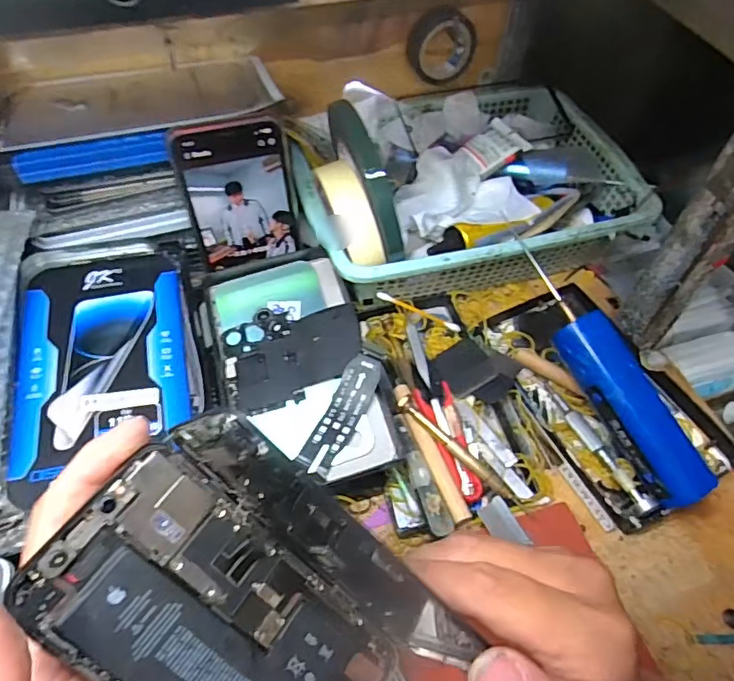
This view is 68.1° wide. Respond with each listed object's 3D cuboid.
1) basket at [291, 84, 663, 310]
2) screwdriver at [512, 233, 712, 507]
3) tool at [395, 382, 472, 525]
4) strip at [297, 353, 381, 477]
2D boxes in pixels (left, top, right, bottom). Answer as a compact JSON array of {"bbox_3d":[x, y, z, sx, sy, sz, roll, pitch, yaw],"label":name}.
[{"bbox_3d":[0.079,-0.131,0.459,0.276,0.082,0.198,-13,58,-13],"label":"basket"},{"bbox_3d":[0.160,0.017,0.364,0.036,0.032,0.190,-23,74,-19],"label":"screwdriver"},{"bbox_3d":[0.041,0.072,0.358,0.014,0.009,0.099,-17,59,-16],"label":"tool"},{"bbox_3d":[-0.016,0.047,0.347,0.024,0.010,0.079,25,75,12],"label":"strip"}]

